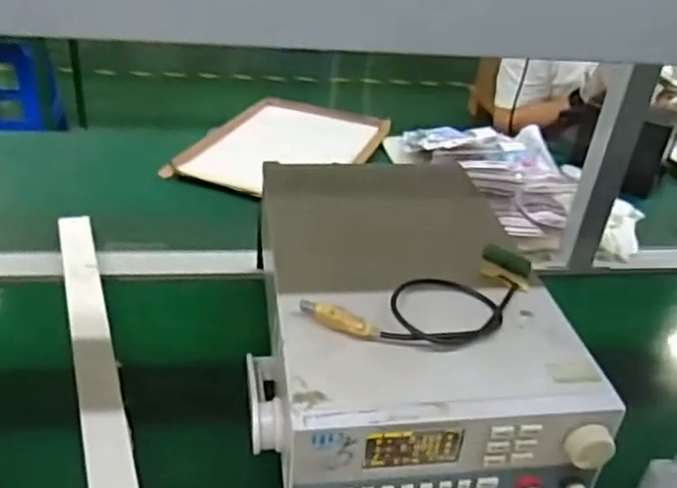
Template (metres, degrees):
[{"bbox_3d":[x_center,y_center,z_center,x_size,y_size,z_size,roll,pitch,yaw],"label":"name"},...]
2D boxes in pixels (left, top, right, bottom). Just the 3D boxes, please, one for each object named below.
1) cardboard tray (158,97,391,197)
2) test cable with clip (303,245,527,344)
[{"bbox_3d":[-0.092,-0.181,1.188,0.271,0.021,0.373,16,33,16],"label":"cardboard tray"},{"bbox_3d":[0.077,0.042,0.489,0.192,0.014,0.075,-14,37,-28],"label":"test cable with clip"}]

